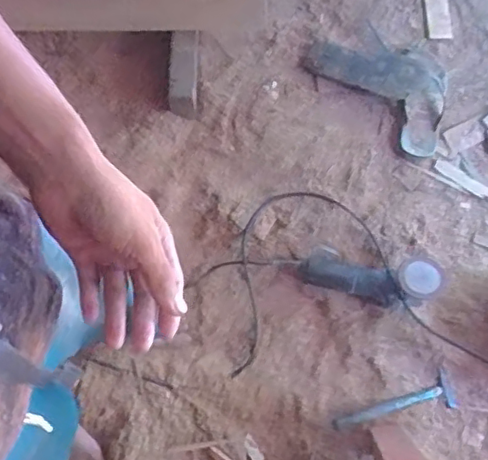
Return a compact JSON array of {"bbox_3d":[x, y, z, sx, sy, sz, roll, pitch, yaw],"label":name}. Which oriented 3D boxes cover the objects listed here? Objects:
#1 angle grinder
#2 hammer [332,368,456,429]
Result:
[{"bbox_3d":[0.252,0.099,1.239,0.298,0.085,0.110,6,78,26],"label":"angle grinder"},{"bbox_3d":[0.299,0.354,1.213,0.241,0.028,0.072,-16,79,-4],"label":"hammer"}]

